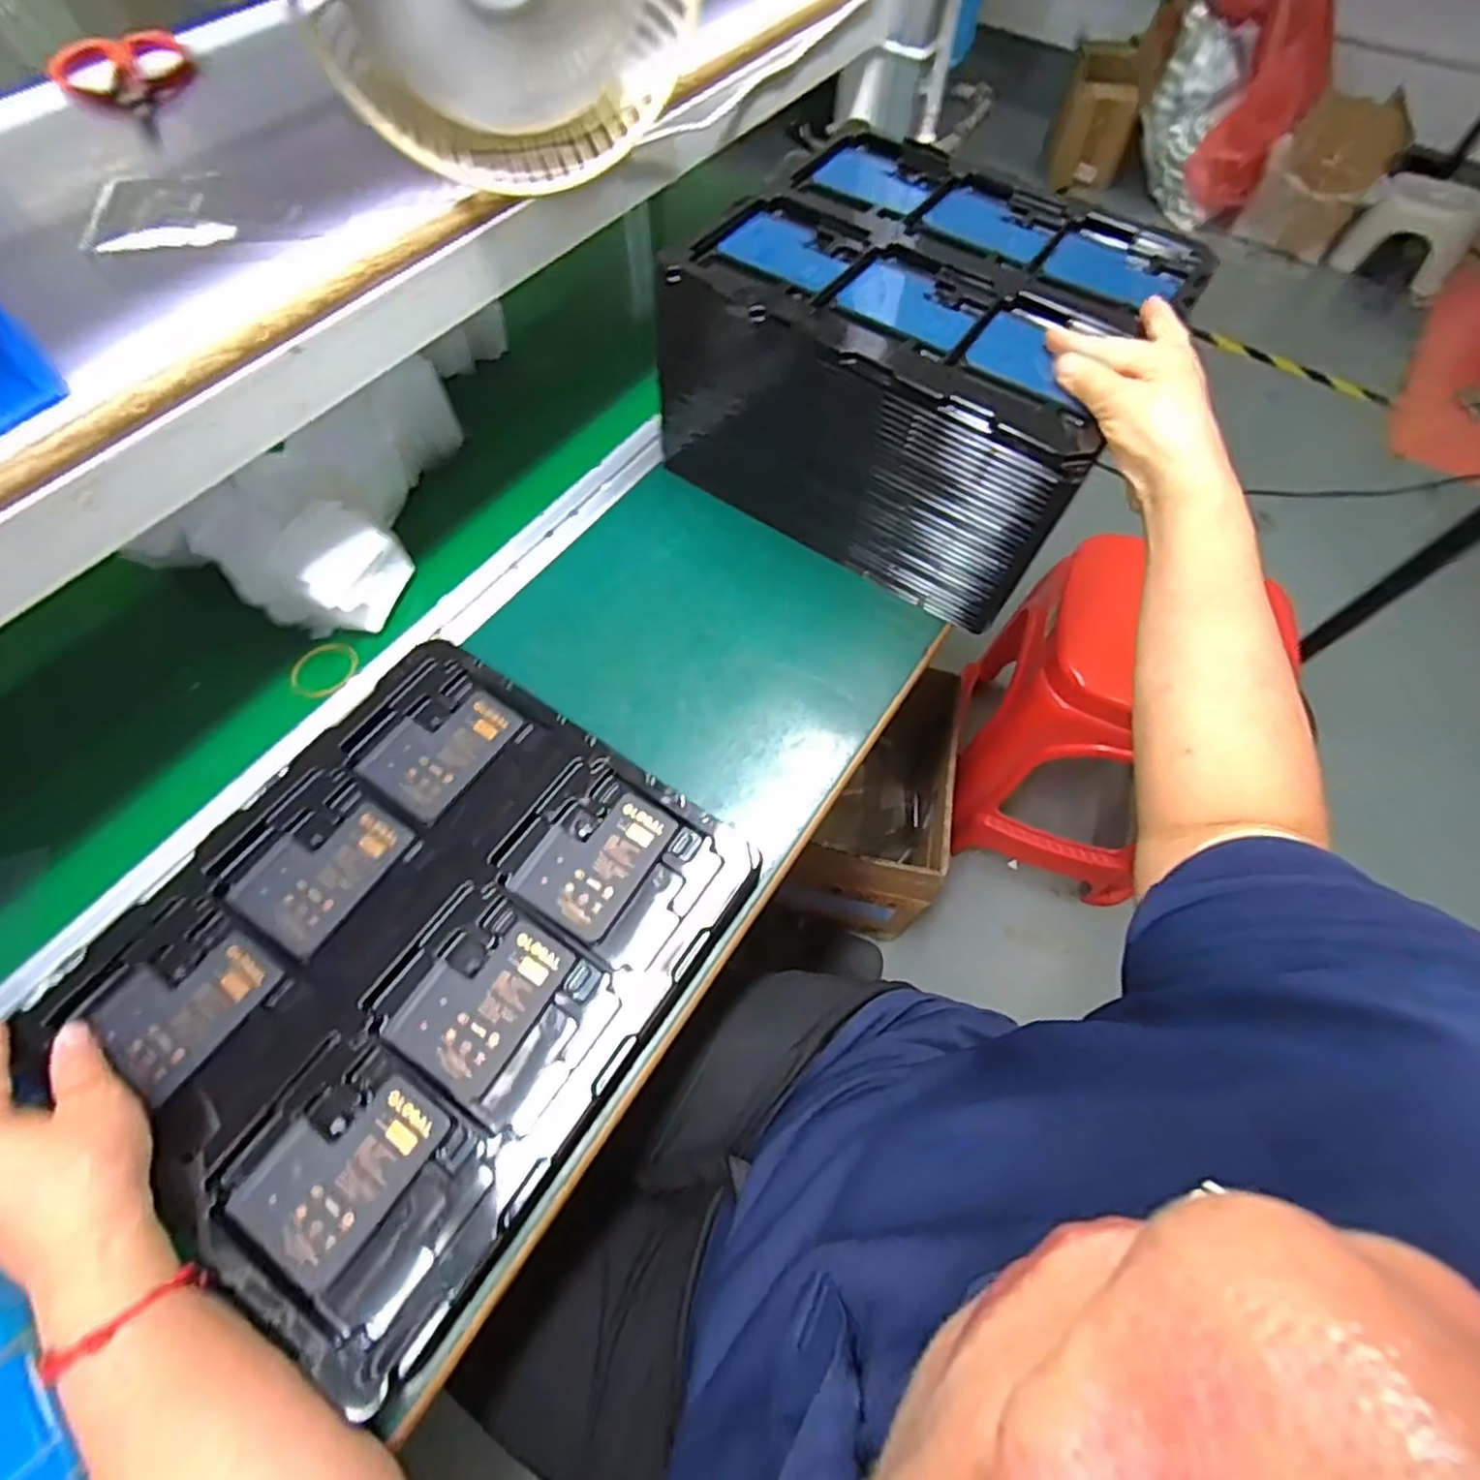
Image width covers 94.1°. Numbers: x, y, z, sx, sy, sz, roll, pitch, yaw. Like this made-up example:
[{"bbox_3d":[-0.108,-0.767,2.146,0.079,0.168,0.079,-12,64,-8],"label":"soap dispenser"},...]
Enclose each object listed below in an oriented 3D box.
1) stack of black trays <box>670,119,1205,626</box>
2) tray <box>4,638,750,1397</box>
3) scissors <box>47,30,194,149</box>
[{"bbox_3d":[0.143,-0.299,0.558,0.299,0.162,0.272,32,66,14],"label":"stack of black trays"},{"bbox_3d":[-0.190,0.114,0.403,0.284,0.016,0.315,33,66,14],"label":"tray"},{"bbox_3d":[-0.382,-0.414,0.434,0.078,0.017,0.123,-29,67,-16],"label":"scissors"}]

